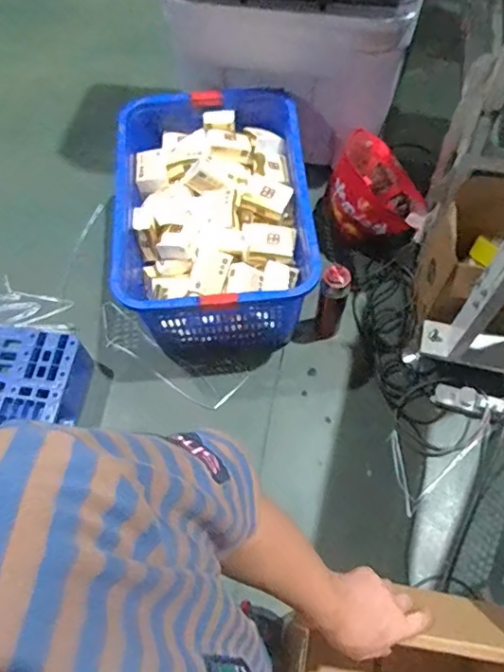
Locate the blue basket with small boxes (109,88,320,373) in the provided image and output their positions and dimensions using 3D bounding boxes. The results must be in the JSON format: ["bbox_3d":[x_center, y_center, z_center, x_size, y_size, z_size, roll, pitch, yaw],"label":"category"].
[{"bbox_3d":[-0.104,-0.303,1.549,0.510,0.376,0.694,-3,64,-1],"label":"blue basket with small boxes"}]

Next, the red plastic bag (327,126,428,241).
[{"bbox_3d":[0.356,-0.413,1.562,0.298,0.232,0.165,41,71,18],"label":"red plastic bag"}]

